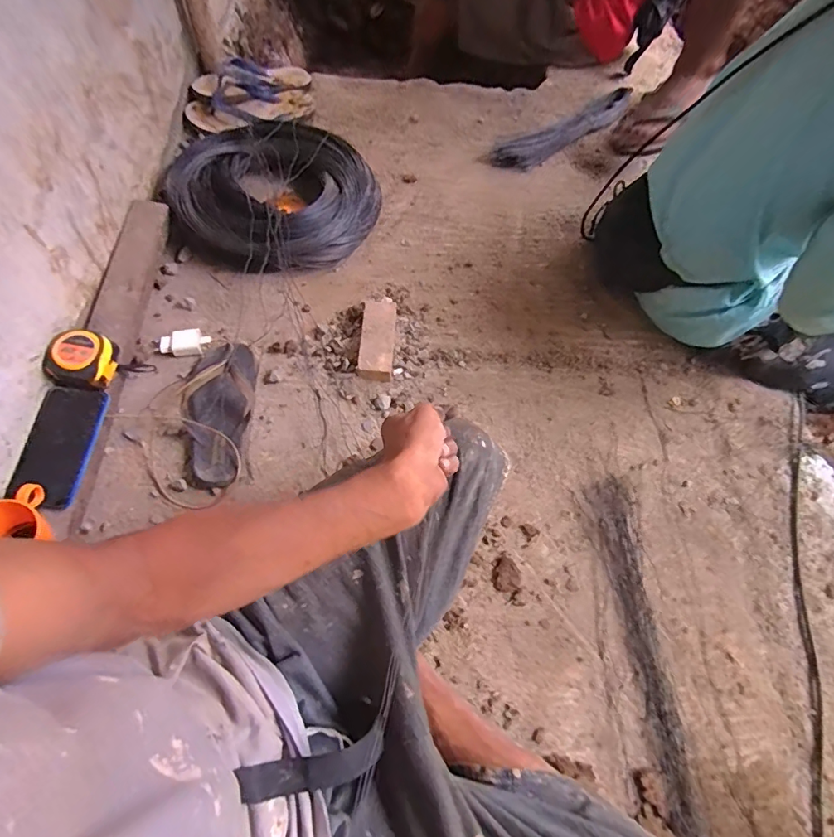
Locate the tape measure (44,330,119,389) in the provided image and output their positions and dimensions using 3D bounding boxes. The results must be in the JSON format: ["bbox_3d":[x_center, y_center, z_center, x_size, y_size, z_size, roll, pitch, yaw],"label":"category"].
[{"bbox_3d":[-0.454,-0.079,0.632,0.067,0.044,0.080,19,67,5],"label":"tape measure"}]

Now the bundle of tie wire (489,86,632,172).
[{"bbox_3d":[0.352,-0.670,1.073,0.454,0.032,0.076,-33,72,-16],"label":"bundle of tie wire"}]

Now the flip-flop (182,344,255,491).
[{"bbox_3d":[-0.298,-0.011,0.698,0.094,0.054,0.227,-2,67,-4],"label":"flip-flop"}]

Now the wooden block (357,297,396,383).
[{"bbox_3d":[-0.065,-0.137,0.781,0.057,0.037,0.155,4,66,-2],"label":"wooden block"}]

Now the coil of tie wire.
[{"bbox_3d":[-0.253,-0.408,0.867,0.356,0.104,0.309,-38,74,-17],"label":"coil of tie wire"}]

